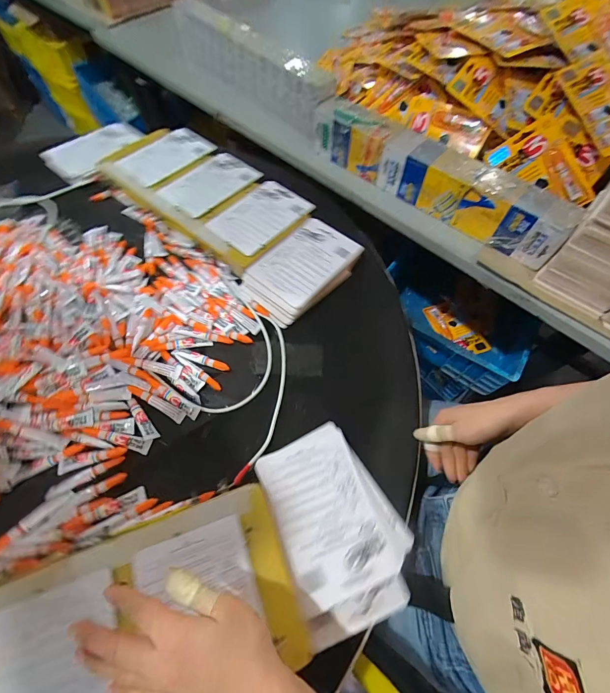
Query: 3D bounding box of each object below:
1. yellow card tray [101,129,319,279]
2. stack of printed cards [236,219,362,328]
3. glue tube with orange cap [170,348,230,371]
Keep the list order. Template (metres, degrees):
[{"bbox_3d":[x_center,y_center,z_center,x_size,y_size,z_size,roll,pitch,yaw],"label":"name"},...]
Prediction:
[{"bbox_3d":[-0.191,-0.295,0.638,0.396,0.044,0.202,38,69,17],"label":"yellow card tray"},{"bbox_3d":[-0.001,-0.129,0.559,0.128,0.029,0.199,38,68,17],"label":"stack of printed cards"},{"bbox_3d":[-0.151,0.020,0.486,0.085,0.009,0.014,17,64,8],"label":"glue tube with orange cap"}]

